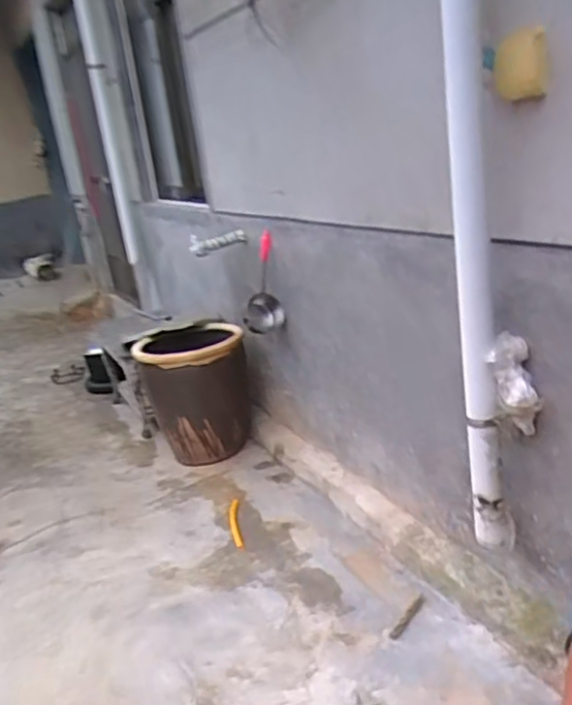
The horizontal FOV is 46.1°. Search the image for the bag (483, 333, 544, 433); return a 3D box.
[{"bbox_3d":[0.526,0.074,1.554,0.110,0.222,0.073,-5,21,16],"label":"bag"}]

